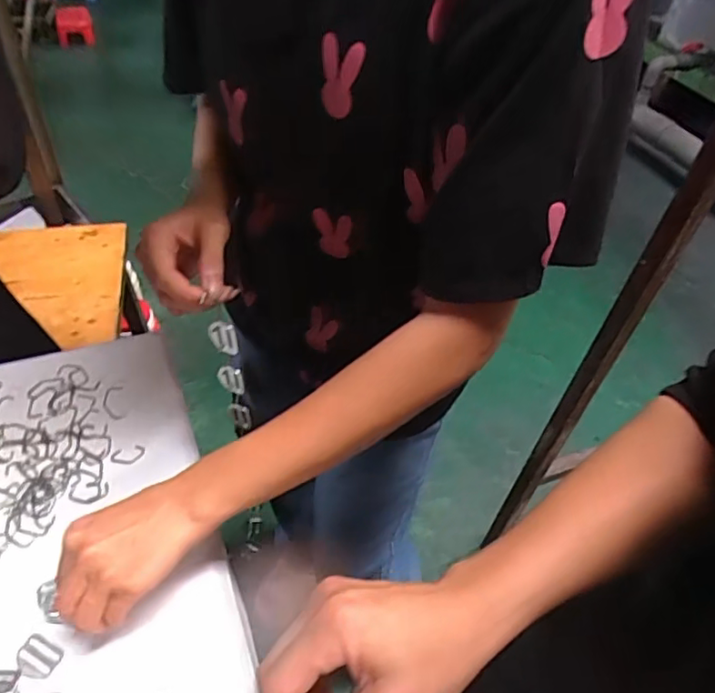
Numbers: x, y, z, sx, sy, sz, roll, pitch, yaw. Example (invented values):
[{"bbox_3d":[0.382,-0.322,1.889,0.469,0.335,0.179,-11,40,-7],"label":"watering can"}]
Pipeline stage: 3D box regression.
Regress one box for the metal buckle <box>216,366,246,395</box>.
[{"bbox_3d":[-0.110,0.030,0.509,0.021,0.038,0.006,-4,49,-10],"label":"metal buckle"}]

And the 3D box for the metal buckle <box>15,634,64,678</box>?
[{"bbox_3d":[-0.228,0.221,0.415,0.030,0.004,0.024,21,49,13],"label":"metal buckle"}]

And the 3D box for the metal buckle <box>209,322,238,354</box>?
[{"bbox_3d":[-0.107,-0.007,0.466,0.021,0.037,0.006,10,48,2],"label":"metal buckle"}]

